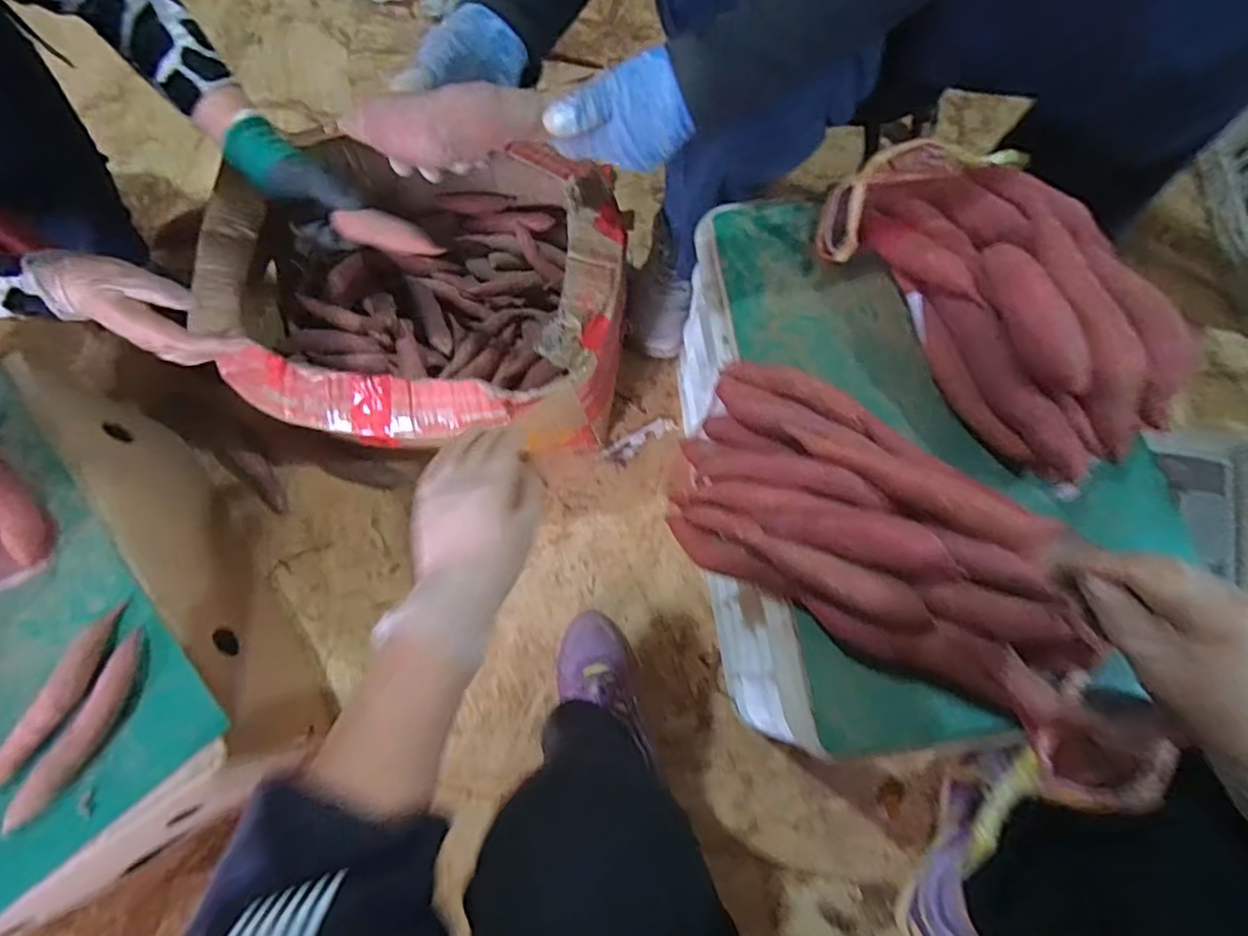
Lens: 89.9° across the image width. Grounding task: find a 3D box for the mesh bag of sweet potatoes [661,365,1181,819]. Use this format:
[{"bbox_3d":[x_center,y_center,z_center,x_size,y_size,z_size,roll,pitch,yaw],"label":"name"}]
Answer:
[{"bbox_3d":[0.184,0.060,0.450,0.354,0.096,0.162,40,77,20],"label":"mesh bag of sweet potatoes"}]

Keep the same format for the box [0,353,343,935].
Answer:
[{"bbox_3d":[-0.584,0.184,0.647,0.342,0.251,0.501,-33,74,-9],"label":"box"}]

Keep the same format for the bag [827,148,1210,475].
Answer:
[{"bbox_3d":[0.317,-0.147,0.520,0.148,0.091,0.308,-29,74,-8],"label":"bag"}]

